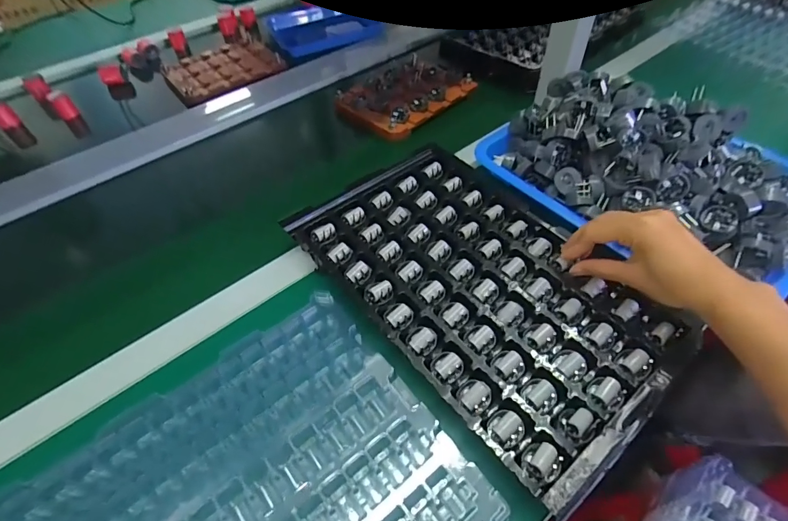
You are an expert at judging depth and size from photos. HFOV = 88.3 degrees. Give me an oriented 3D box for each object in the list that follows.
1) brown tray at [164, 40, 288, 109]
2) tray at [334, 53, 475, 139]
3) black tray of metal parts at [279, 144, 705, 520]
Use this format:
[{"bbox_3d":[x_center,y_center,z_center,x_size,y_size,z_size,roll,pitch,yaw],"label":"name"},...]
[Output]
[{"bbox_3d":[-0.315,-0.349,0.746,0.190,0.024,0.150,-34,57,-22],"label":"brown tray"},{"bbox_3d":[0.019,-0.264,0.640,0.187,0.027,0.134,-37,58,-24],"label":"tray"},{"bbox_3d":[0.076,0.013,0.391,0.209,0.021,0.344,-34,57,-22],"label":"black tray of metal parts"}]

